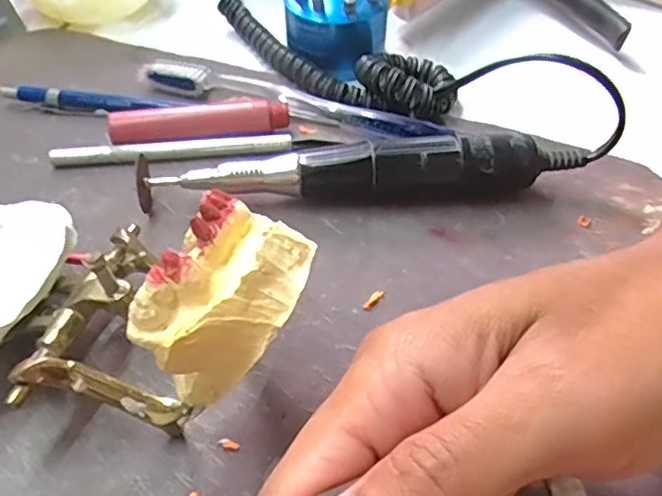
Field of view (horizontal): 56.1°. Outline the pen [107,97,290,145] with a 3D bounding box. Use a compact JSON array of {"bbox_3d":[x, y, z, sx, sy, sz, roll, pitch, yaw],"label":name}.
[{"bbox_3d":[-0.064,-0.062,0.307,0.085,0.017,0.019,-6,48,-6],"label":"pen"}]

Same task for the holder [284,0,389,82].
[{"bbox_3d":[0.005,-0.142,0.347,0.054,0.061,0.057,22,51,18],"label":"holder"}]

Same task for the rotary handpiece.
[{"bbox_3d":[0.013,-0.034,0.276,0.193,0.029,0.024,-1,48,-2],"label":"rotary handpiece"}]

